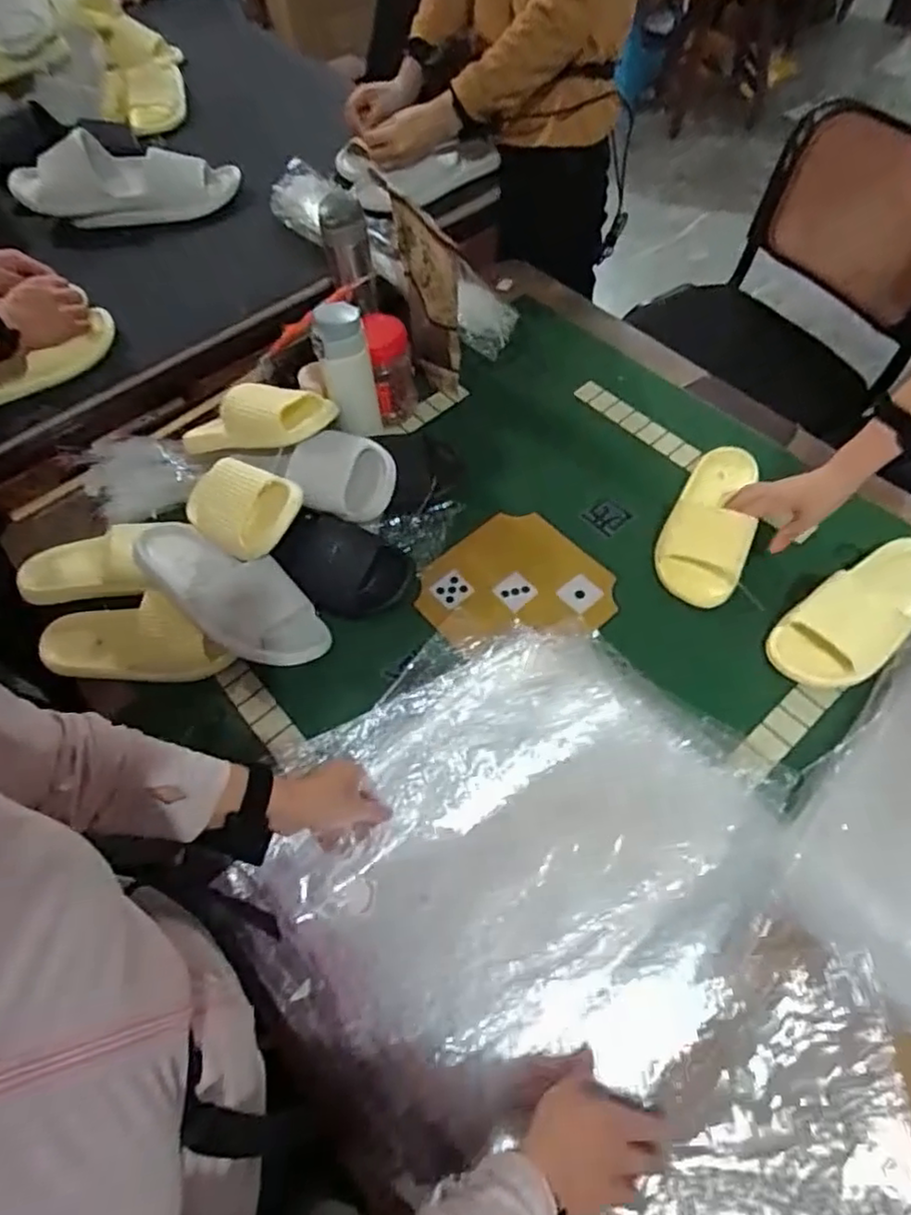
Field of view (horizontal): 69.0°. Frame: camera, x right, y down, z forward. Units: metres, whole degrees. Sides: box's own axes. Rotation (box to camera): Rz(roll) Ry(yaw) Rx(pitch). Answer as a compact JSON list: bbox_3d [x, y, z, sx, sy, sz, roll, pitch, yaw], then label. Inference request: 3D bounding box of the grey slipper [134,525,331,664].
[{"bbox_3d":[-0.271,-0.021,0.800,0.266,0.062,0.113,36,68,21],"label":"grey slipper"}]

